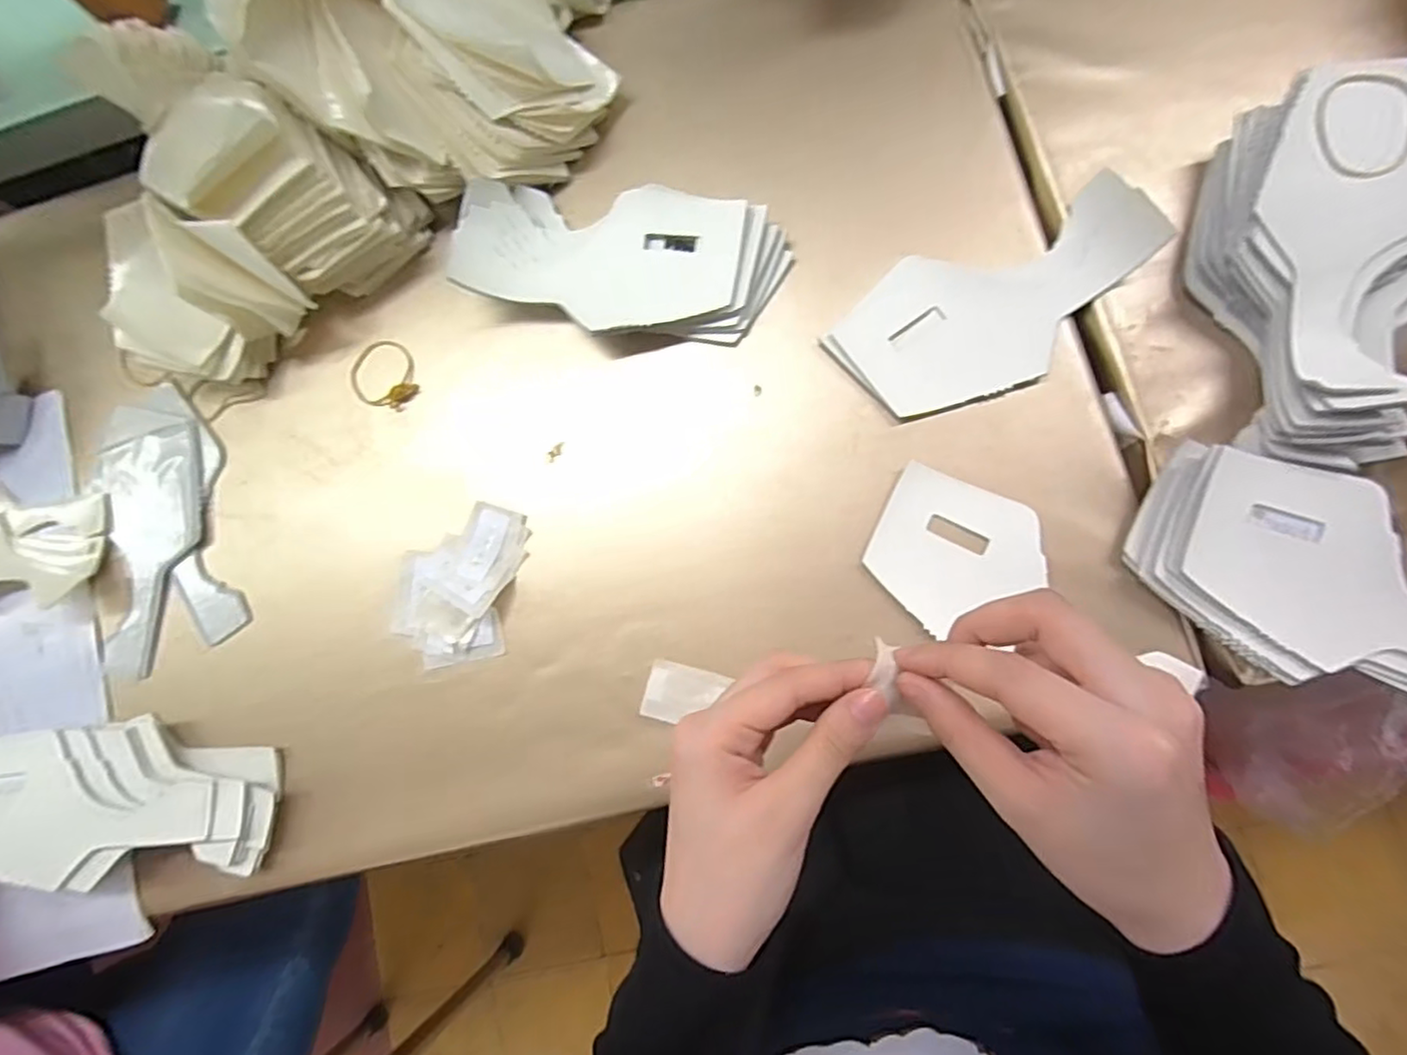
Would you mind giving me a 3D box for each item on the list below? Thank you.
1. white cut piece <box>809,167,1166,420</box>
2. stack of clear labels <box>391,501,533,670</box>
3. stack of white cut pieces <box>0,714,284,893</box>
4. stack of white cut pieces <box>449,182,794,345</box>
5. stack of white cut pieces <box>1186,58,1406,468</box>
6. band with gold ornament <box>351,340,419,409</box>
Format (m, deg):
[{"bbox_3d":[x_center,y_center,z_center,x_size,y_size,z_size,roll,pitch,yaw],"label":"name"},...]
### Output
[{"bbox_3d":[0.169,-0.130,0.384,0.186,0.022,0.098,-17,82,5],"label":"white cut piece"},{"bbox_3d":[-0.158,0.035,0.414,0.076,0.014,0.103,11,85,8],"label":"stack of clear labels"},{"bbox_3d":[-0.376,0.171,0.415,0.206,0.037,0.103,-6,83,7],"label":"stack of white cut pieces"},{"bbox_3d":[-0.053,-0.169,0.415,0.200,0.035,0.089,6,85,8],"label":"stack of white cut pieces"},{"bbox_3d":[0.326,-0.137,0.347,0.105,0.053,0.202,6,85,8],"label":"stack of white cut pieces"},{"bbox_3d":[-0.217,-0.105,0.442,0.051,0.010,0.045,16,86,9],"label":"band with gold ornament"}]

